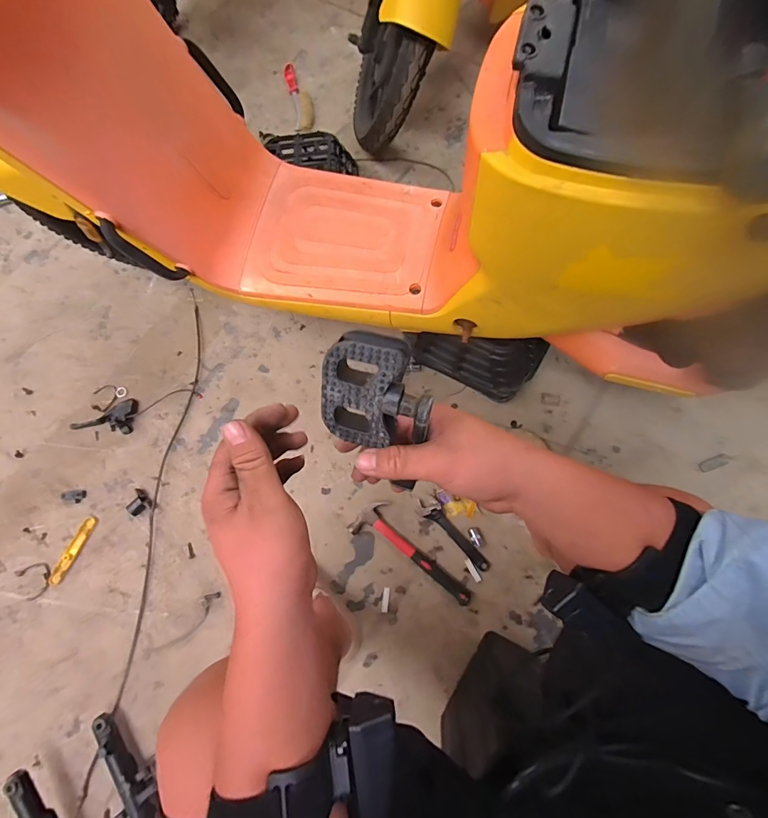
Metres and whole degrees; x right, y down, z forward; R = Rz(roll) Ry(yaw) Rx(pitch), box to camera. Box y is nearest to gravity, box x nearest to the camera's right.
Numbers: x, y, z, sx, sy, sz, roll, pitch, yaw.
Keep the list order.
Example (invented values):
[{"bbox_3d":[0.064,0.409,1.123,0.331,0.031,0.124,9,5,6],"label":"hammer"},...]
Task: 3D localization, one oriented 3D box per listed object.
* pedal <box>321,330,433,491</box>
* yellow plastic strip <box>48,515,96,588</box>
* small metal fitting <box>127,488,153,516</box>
[{"bbox_3d":[-0.004,-0.012,0.281,0.076,0.084,0.021,14,36,8],"label":"pedal"},{"bbox_3d":[-0.701,0.319,0.905,0.030,0.005,0.157,24,75,8],"label":"yellow plastic strip"},{"bbox_3d":[-0.555,0.209,0.906,0.047,0.023,0.051,0,73,2],"label":"small metal fitting"}]

